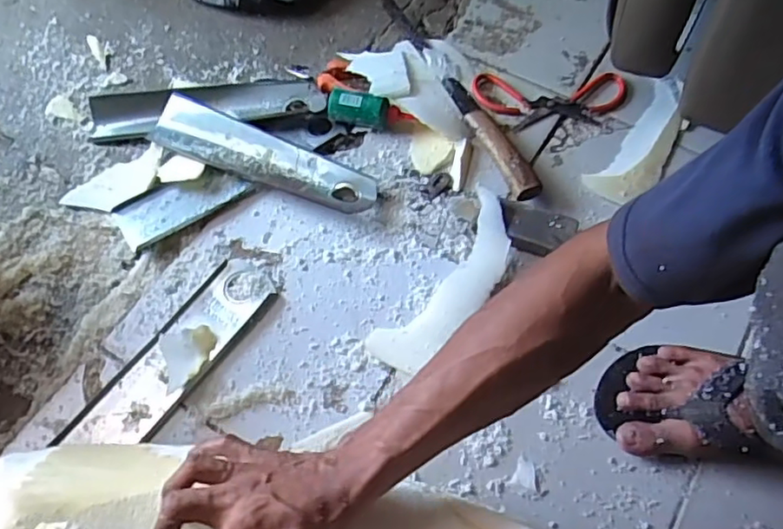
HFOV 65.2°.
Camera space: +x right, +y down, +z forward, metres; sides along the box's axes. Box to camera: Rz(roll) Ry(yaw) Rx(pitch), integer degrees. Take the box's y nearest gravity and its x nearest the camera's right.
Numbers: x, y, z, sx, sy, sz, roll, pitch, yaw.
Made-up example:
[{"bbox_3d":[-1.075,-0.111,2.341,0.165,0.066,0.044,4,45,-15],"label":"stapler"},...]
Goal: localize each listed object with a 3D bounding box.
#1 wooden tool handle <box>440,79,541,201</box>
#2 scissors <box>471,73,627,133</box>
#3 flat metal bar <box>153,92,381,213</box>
[{"bbox_3d":[0.122,-0.168,0.782,0.033,0.033,0.219,-23,64,-11],"label":"wooden tool handle"},{"bbox_3d":[0.212,-0.221,0.819,0.201,0.011,0.094,1,62,1],"label":"scissors"},{"bbox_3d":[-0.163,-0.134,0.775,0.301,0.032,0.071,23,64,13],"label":"flat metal bar"}]

